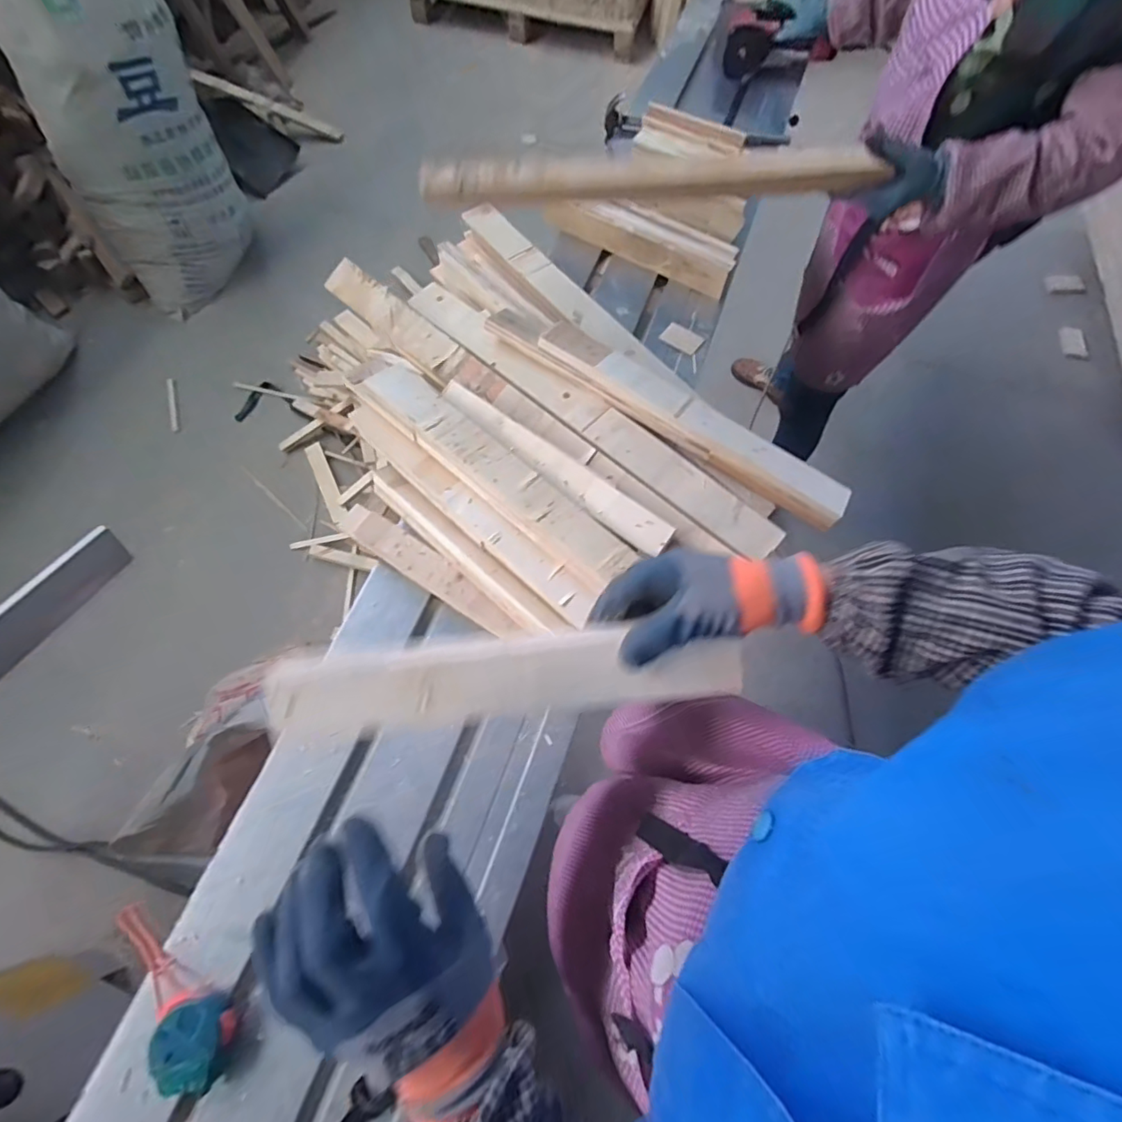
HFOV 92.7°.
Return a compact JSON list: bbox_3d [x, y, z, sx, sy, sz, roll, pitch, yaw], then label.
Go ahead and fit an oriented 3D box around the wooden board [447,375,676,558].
[{"bbox_3d":[-0.009,-0.119,0.622,0.322,0.020,0.047,39,72,14],"label":"wooden board"}]

